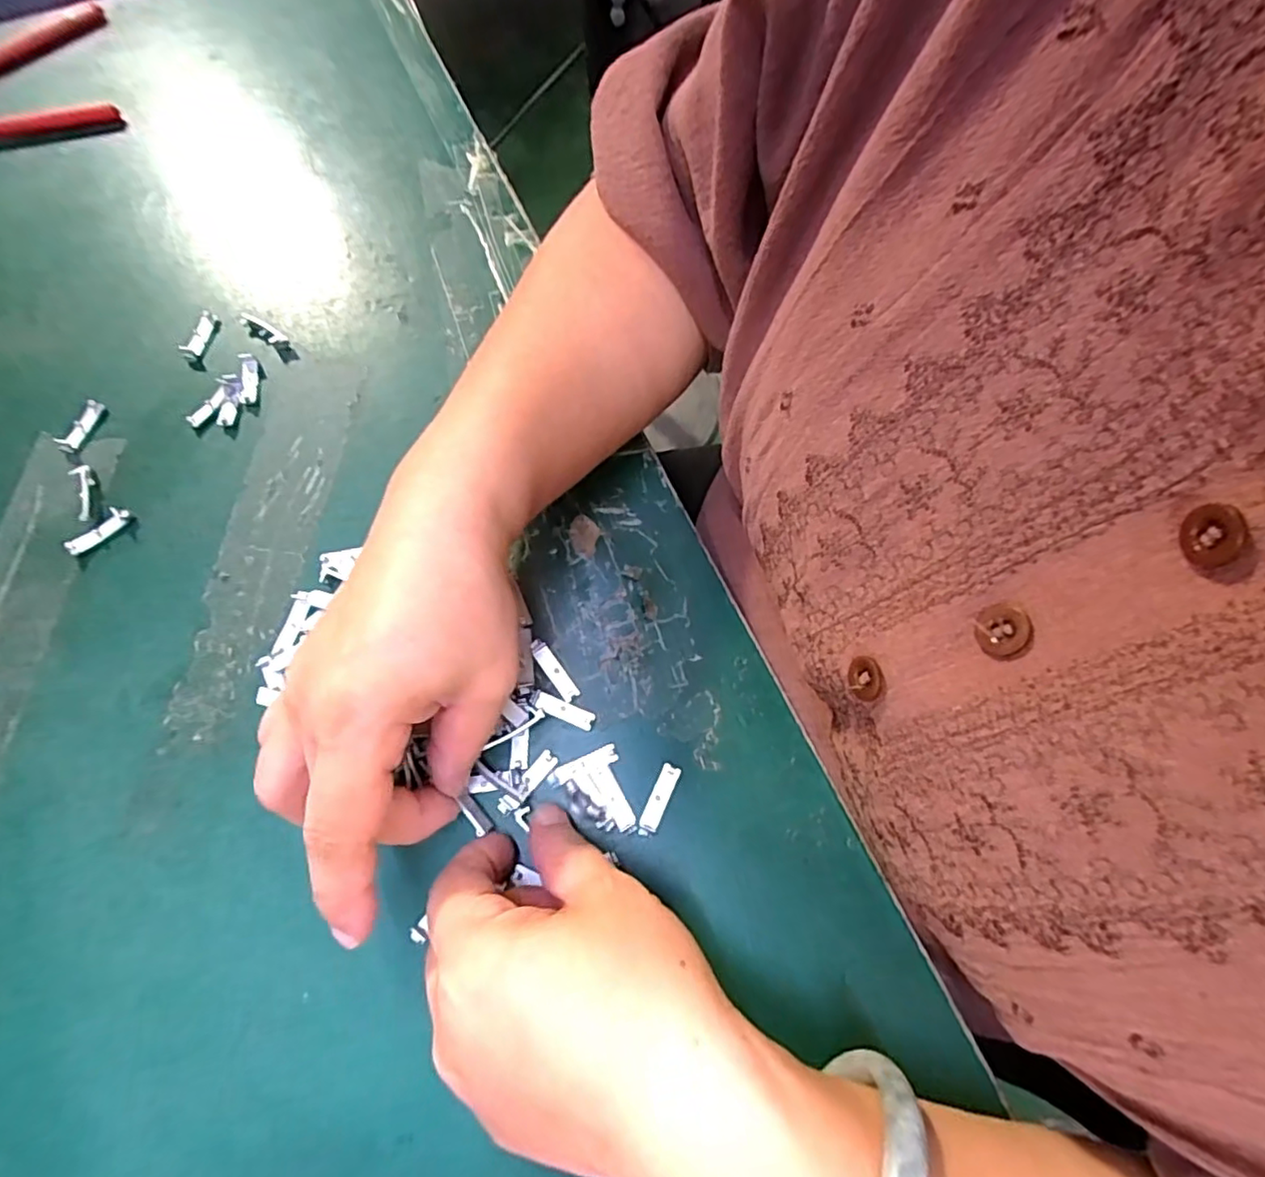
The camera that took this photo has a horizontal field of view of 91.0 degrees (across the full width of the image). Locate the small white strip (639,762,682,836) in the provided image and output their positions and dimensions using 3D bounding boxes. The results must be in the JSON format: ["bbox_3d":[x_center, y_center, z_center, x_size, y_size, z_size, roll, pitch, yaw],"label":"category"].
[{"bbox_3d":[0.011,0.084,0.248,0.007,0.004,0.029,23,72,8],"label":"small white strip"}]

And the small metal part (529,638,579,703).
[{"bbox_3d":[-0.033,0.035,0.266,0.008,0.005,0.029,-35,74,-11],"label":"small metal part"}]

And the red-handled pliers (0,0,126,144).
[{"bbox_3d":[-0.398,-0.304,0.382,0.149,0.013,0.100,-21,71,-7],"label":"red-handled pliers"}]

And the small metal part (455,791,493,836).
[{"bbox_3d":[-0.062,0.088,0.242,0.005,0.005,0.017,-38,75,-12],"label":"small metal part"}]

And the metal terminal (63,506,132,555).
[{"bbox_3d":[-0.247,-0.027,0.288,0.010,0.005,0.029,42,76,14],"label":"metal terminal"}]

